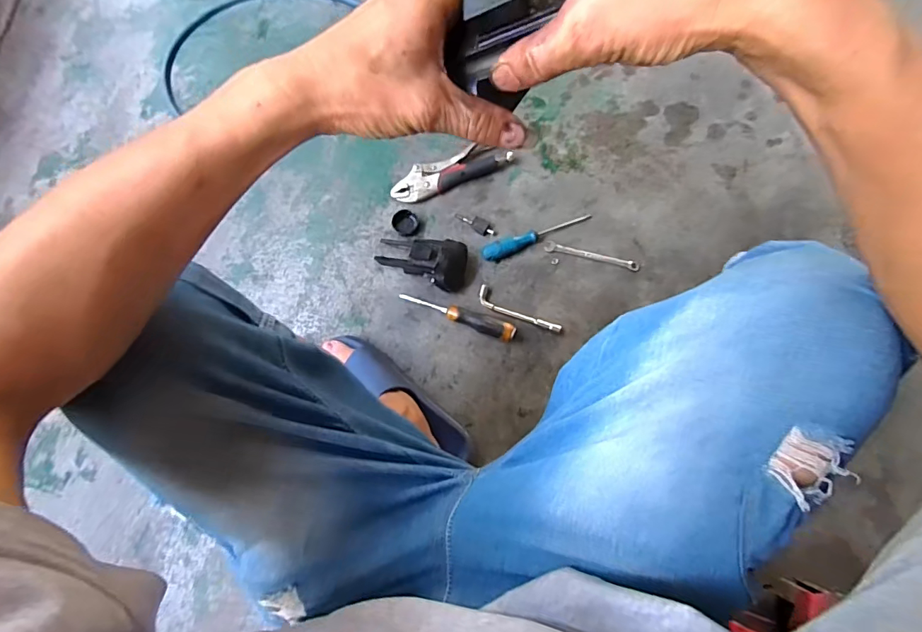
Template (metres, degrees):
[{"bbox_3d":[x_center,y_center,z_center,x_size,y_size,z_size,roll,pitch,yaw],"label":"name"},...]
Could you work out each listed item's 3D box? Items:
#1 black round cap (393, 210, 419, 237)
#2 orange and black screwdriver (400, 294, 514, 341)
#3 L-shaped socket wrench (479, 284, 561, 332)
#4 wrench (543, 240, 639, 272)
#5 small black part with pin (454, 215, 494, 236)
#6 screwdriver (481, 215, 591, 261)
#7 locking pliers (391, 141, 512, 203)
[{"bbox_3d":[-0.096,-0.162,0.786,0.046,0.011,0.041,37,79,11],"label":"black round cap"},{"bbox_3d":[-0.006,-0.002,0.736,0.196,0.034,0.029,21,76,7],"label":"orange and black screwdriver"},{"bbox_3d":[0.094,-0.006,0.743,0.143,0.009,0.031,25,77,8],"label":"L-shaped socket wrench"},{"bbox_3d":[0.219,-0.101,0.762,0.155,0.009,0.019,14,75,5],"label":"wrench"},{"bbox_3d":[0.024,-0.161,0.782,0.072,0.009,0.025,36,78,10],"label":"small black part with pin"},{"bbox_3d":[0.128,-0.141,0.766,0.197,0.027,0.030,-23,75,-5],"label":"screwdriver"},{"bbox_3d":[-0.020,-0.254,0.800,0.209,0.026,0.055,-23,75,-5],"label":"locking pliers"}]

